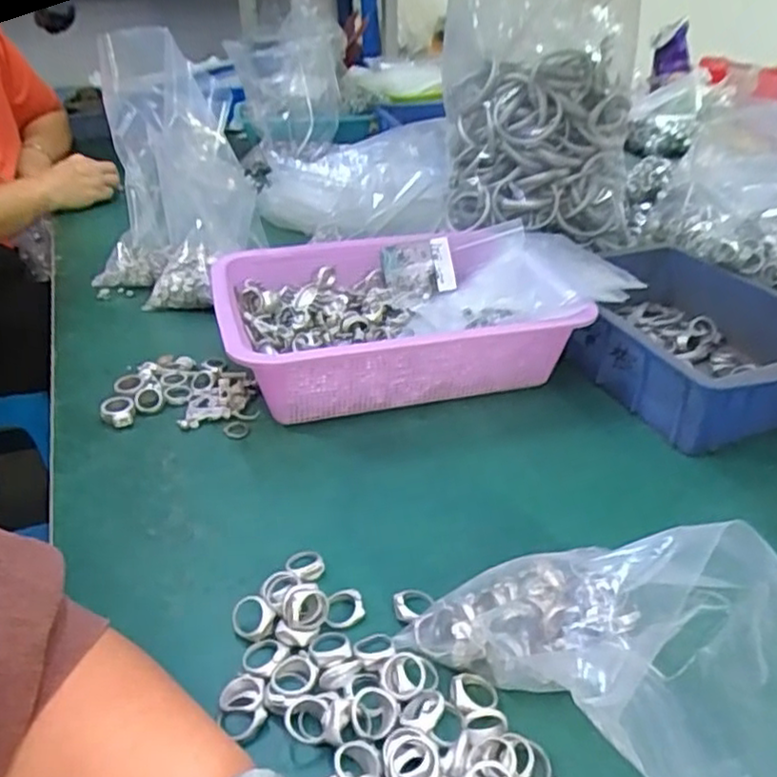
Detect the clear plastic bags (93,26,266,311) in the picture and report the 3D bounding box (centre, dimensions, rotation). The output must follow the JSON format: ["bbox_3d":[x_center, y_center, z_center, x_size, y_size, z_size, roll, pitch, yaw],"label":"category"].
[{"bbox_3d":[-0.245,-0.240,0.736,0.168,0.254,0.204,-11,33,-16],"label":"clear plastic bags"}]

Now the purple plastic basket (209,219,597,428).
[{"bbox_3d":[0.002,-0.058,0.609,0.287,0.090,0.215,-9,33,-13],"label":"purple plastic basket"}]

